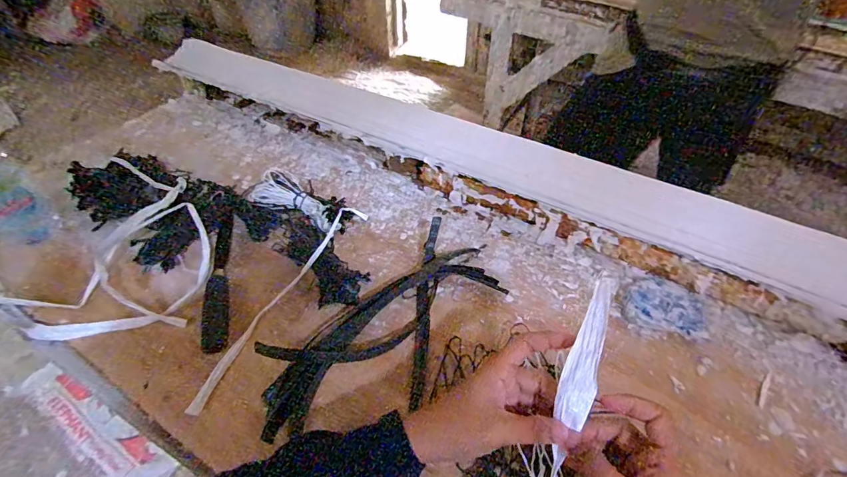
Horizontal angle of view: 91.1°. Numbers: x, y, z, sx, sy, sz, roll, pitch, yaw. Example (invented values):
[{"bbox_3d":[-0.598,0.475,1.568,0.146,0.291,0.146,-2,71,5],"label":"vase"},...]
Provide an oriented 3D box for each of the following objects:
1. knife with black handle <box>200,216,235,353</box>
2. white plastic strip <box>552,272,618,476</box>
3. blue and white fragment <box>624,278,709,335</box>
[{"bbox_3d":[-0.250,0.042,0.510,0.025,0.015,0.216,-10,47,-11],"label":"knife with black handle"},{"bbox_3d":[0.112,0.148,0.313,0.030,0.014,0.240,12,87,10],"label":"white plastic strip"},{"bbox_3d":[0.286,0.085,0.493,0.085,0.026,0.070,28,52,23],"label":"blue and white fragment"}]

